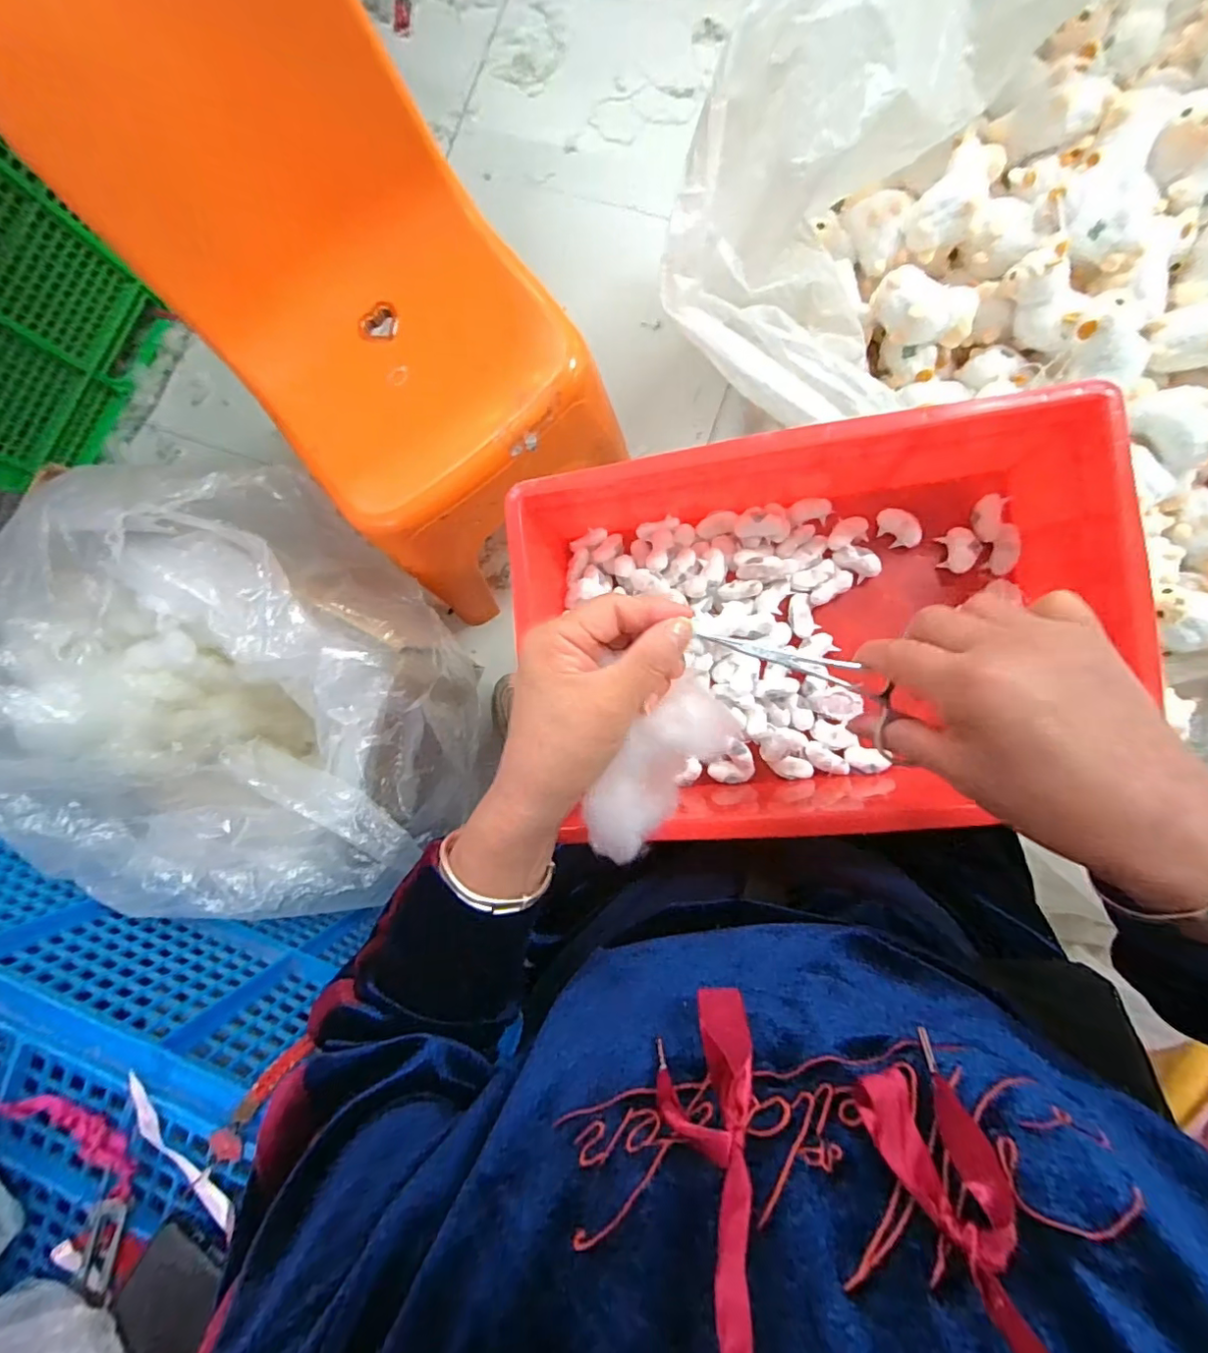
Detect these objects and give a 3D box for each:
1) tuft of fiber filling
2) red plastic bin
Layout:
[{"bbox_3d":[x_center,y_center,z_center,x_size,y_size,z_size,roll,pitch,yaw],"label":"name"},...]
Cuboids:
[{"bbox_3d":[0.028,0.053,0.301,0.046,0.027,0.106,34,105,7],"label":"tuft of fiber filling"},{"bbox_3d":[0.131,-0.031,0.374,0.353,0.115,0.254,-10,85,5],"label":"red plastic bin"}]

